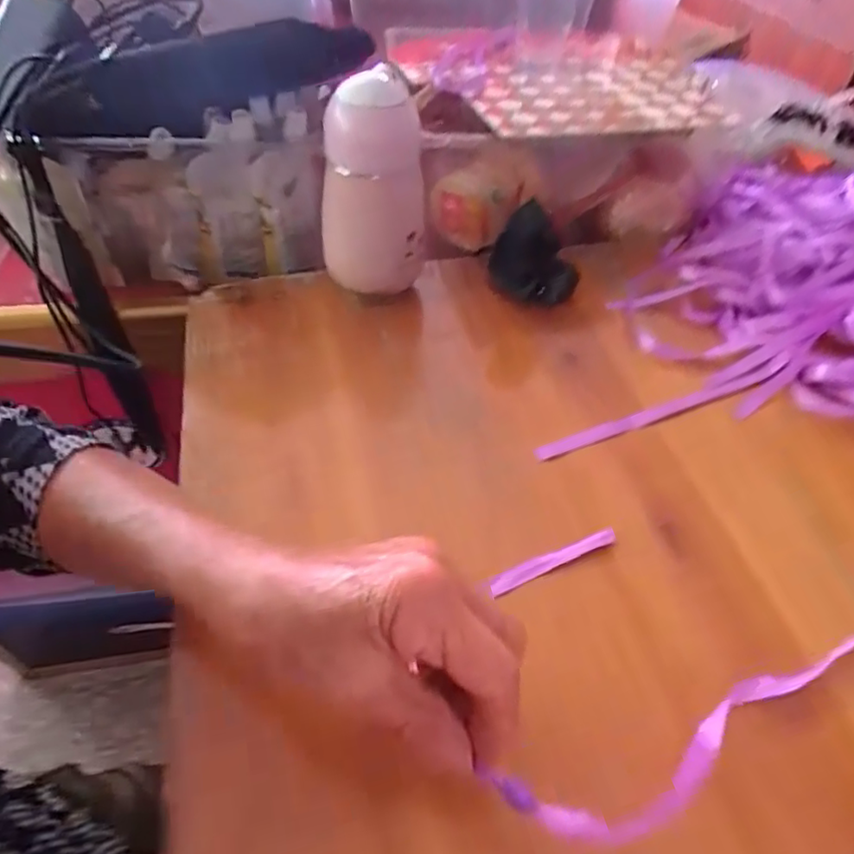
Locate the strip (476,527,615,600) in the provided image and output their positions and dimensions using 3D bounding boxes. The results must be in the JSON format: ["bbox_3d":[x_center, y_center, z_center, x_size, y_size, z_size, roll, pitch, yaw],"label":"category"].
[{"bbox_3d":[0.067,0.071,0.320,0.078,0.004,0.010,-19,50,-16],"label":"strip"}]

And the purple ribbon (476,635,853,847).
[{"bbox_3d":[0.192,0.111,0.276,0.355,0.030,0.033,-11,47,-23],"label":"purple ribbon"}]

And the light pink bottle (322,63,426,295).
[{"bbox_3d":[-0.038,-0.165,0.422,0.073,0.133,0.057,-2,47,-1],"label":"light pink bottle"}]

